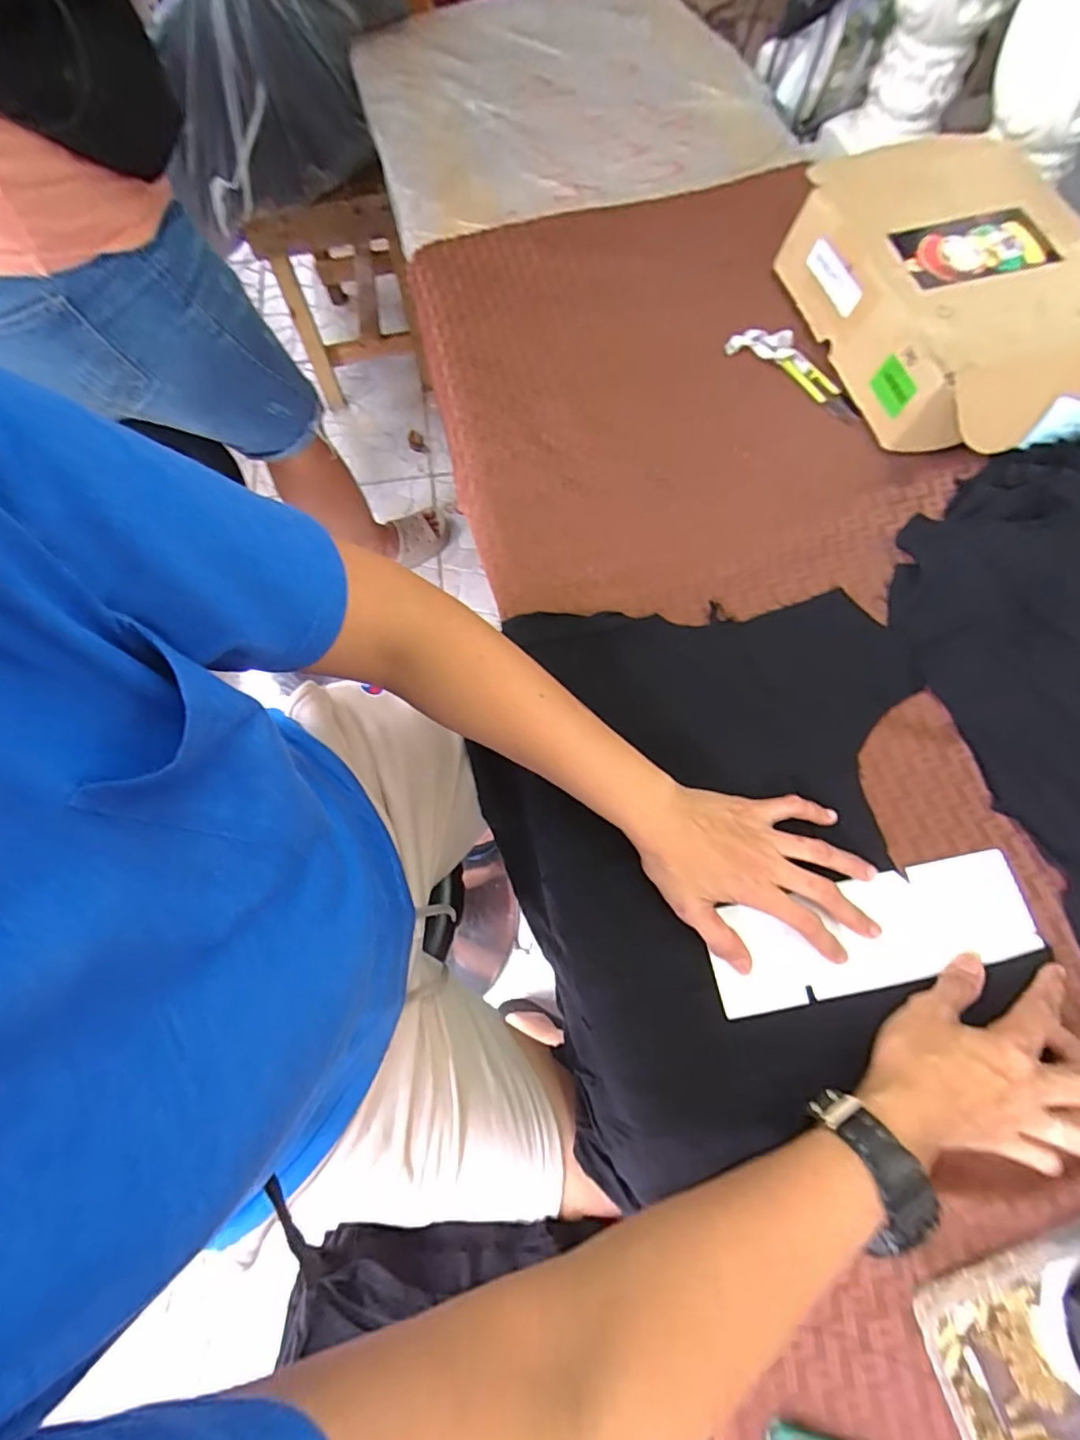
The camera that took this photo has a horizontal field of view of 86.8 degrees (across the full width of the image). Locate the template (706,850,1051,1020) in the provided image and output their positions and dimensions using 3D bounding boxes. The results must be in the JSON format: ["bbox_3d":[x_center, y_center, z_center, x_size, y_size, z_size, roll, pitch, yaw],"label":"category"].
[{"bbox_3d":[0.237,0.154,0.411,0.230,0.010,0.075,-16,73,-3],"label":"template"}]

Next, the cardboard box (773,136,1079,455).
[{"bbox_3d":[0.386,-0.389,0.531,0.219,0.088,0.314,-12,73,-3],"label":"cardboard box"}]

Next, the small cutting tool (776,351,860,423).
[{"bbox_3d":[0.272,-0.320,0.553,0.029,0.005,0.095,-31,75,-9],"label":"small cutting tool"}]

